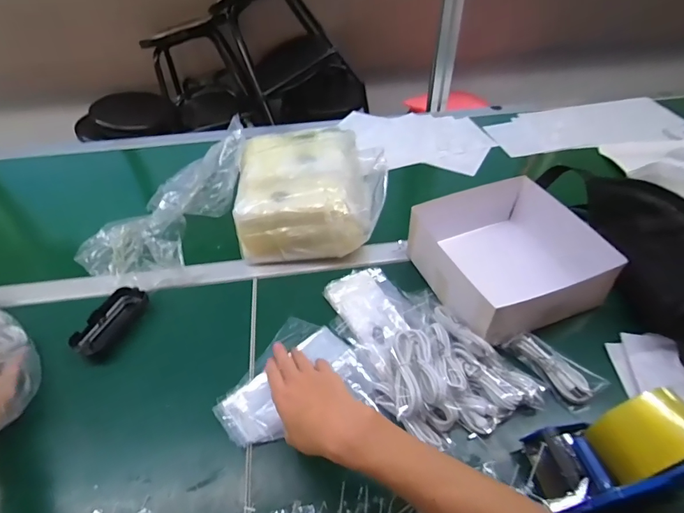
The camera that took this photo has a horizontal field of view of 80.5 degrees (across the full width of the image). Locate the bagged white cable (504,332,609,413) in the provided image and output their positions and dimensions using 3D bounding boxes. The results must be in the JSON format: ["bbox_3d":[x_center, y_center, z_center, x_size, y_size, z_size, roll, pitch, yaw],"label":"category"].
[{"bbox_3d":[0.257,0.132,0.490,0.046,0.025,0.104,-32,53,-26],"label":"bagged white cable"}]

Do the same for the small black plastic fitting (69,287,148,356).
[{"bbox_3d":[-0.330,0.094,0.576,0.044,0.039,0.108,19,49,20],"label":"small black plastic fitting"}]

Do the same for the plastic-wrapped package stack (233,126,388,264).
[{"bbox_3d":[-0.050,-0.111,0.675,0.226,0.120,0.223,-4,46,-1],"label":"plastic-wrapped package stack"}]

